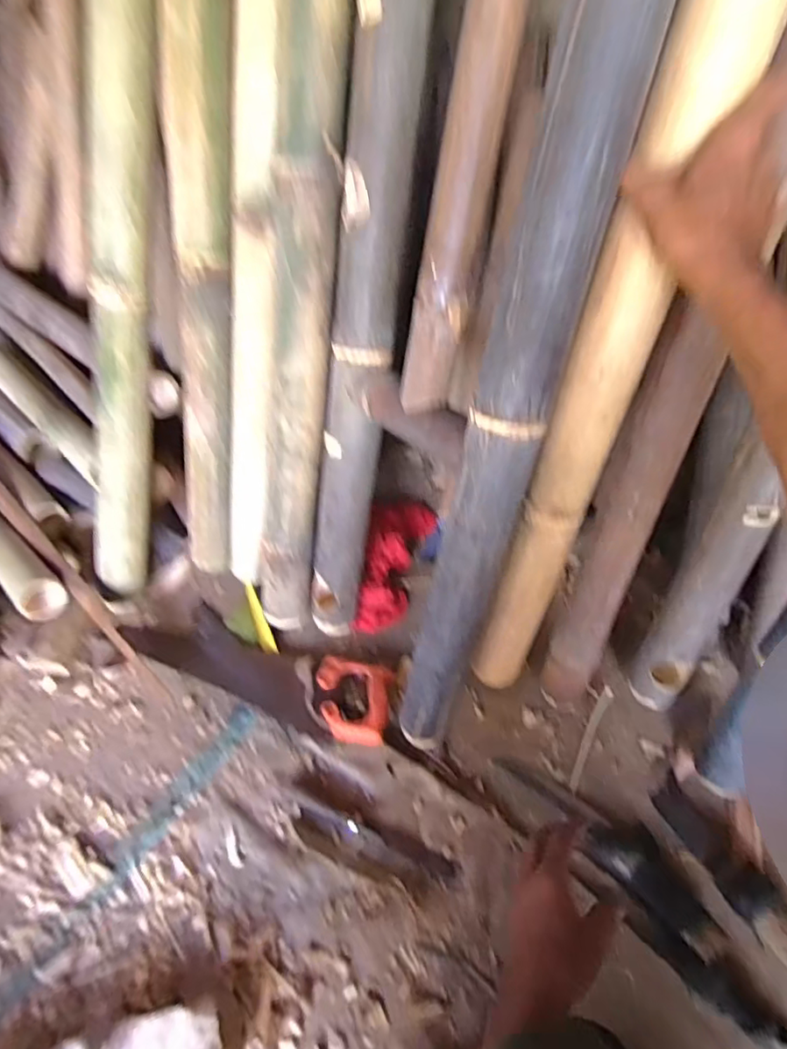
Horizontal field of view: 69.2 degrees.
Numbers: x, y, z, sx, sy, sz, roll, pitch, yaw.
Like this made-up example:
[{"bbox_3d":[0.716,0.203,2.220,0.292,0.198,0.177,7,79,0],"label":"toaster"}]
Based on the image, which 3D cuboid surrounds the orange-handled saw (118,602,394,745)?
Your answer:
[{"bbox_3d":[-0.195,0.210,0.858,0.422,0.049,0.122,17,54,19],"label":"orange-handled saw"}]

